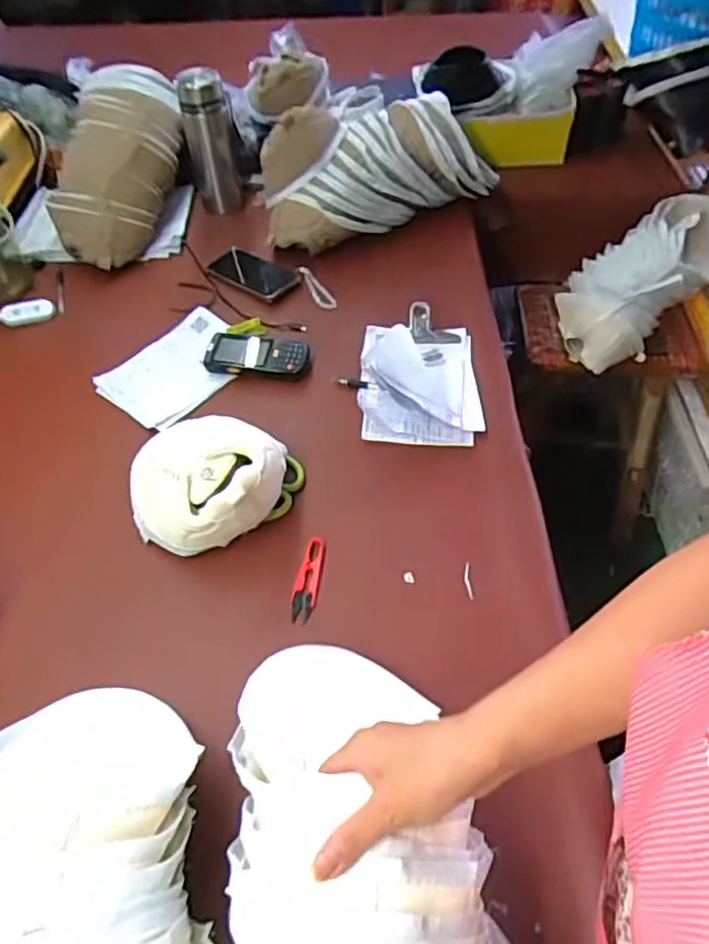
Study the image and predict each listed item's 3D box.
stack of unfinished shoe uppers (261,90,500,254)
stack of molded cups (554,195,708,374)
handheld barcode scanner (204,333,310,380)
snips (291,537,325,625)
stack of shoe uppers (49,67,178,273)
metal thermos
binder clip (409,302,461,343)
[{"bbox_3d":[0.046,-0.530,1.085,0.417,0.154,0.149,-17,55,-10],"label":"stack of unfinished shoe uppers"},{"bbox_3d":[0.547,-0.364,1.177,0.378,0.113,0.205,-36,58,1],"label":"stack of molded cups"},{"bbox_3d":[-0.141,-0.175,0.938,0.152,0.024,0.080,6,54,7],"label":"handheld barcode scanner"},{"bbox_3d":[-0.053,0.120,0.721,0.028,0.004,0.102,5,54,5],"label":"snips"},{"bbox_3d":[-0.411,-0.536,1.107,0.180,0.110,0.381,4,71,5],"label":"stack of shoe uppers"},{"bbox_3d":[-0.261,-0.595,1.140,0.079,0.228,0.084,-18,55,-11],"label":"metal thermos"},{"bbox_3d":[0.120,-0.221,0.951,0.078,0.037,0.058,2,54,3],"label":"binder clip"}]

